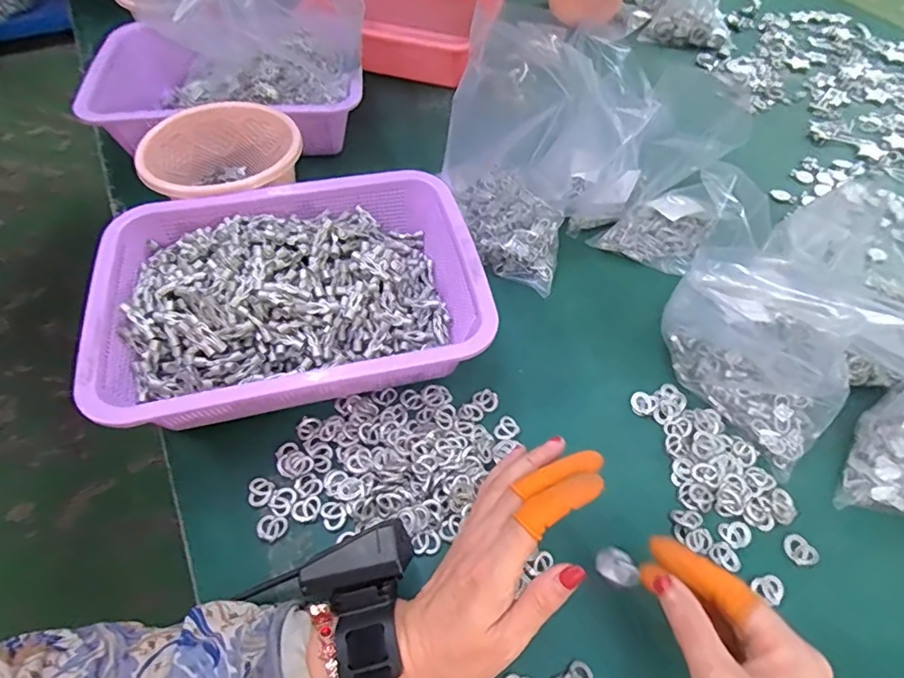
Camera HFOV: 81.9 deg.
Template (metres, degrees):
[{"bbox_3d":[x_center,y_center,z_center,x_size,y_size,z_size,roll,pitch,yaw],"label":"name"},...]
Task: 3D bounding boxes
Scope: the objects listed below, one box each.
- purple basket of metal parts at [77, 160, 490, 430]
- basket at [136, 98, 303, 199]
[{"bbox_3d":[-0.128,-0.035,0.442,0.299,0.076,0.211,-12,56,-10],"label":"purple basket of metal parts"},{"bbox_3d":[-0.220,-0.164,0.514,0.140,0.071,0.123,-20,58,-15],"label":"basket"}]

